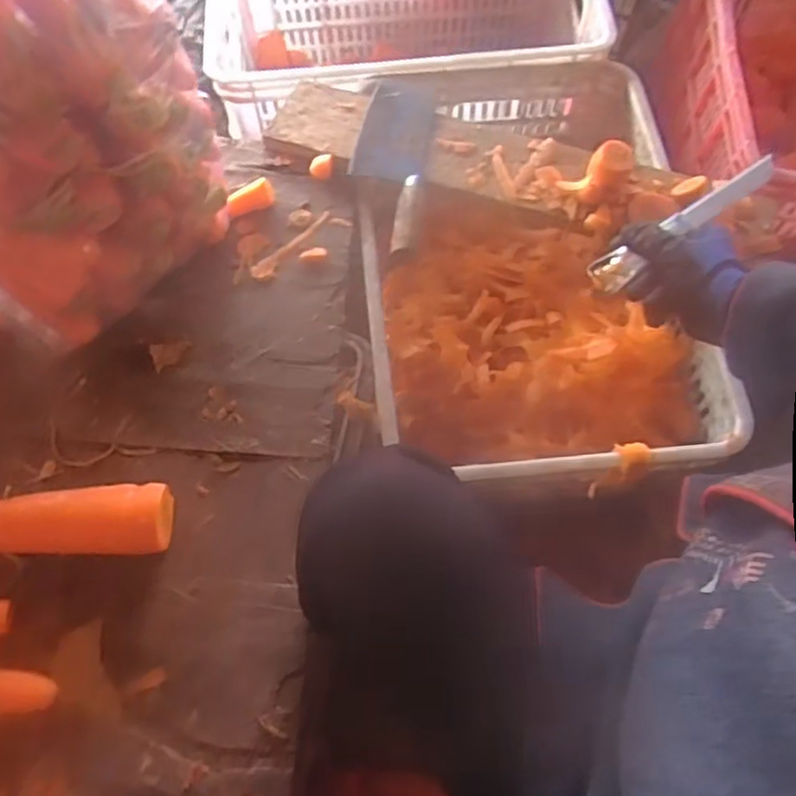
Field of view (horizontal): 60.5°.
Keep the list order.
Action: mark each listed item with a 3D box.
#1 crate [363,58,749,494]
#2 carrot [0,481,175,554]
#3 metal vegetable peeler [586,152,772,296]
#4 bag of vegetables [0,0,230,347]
[{"bbox_3d":[0.140,-0.161,0.815,0.342,0.176,0.502,-1,66,-2],"label":"crate"},{"bbox_3d":[-0.317,0.099,0.571,0.259,0.048,0.066,5,66,0],"label":"carrot"},{"bbox_3d":[0.250,-0.155,0.606,0.172,0.016,0.028,-34,64,18],"label":"metal vegetable peeler"},{"bbox_3d":[-0.291,-0.231,0.573,0.234,0.335,0.200,-41,73,-18],"label":"bag of vegetables"}]

